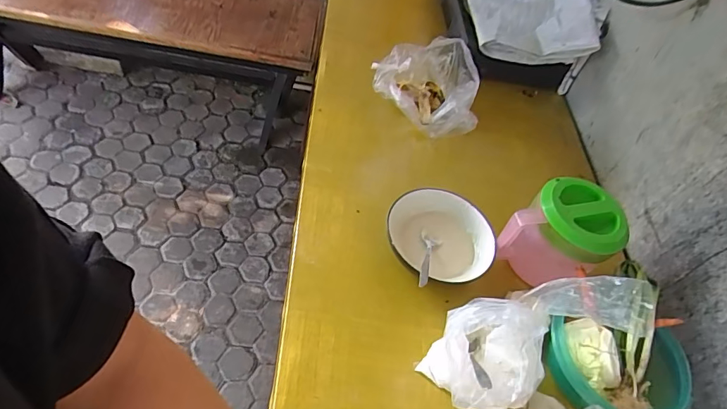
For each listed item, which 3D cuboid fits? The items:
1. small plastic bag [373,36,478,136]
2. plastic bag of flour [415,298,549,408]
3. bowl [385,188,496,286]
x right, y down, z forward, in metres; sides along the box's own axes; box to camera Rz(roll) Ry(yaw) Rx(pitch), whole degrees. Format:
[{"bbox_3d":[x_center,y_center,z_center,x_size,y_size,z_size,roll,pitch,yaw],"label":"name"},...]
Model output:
[{"bbox_3d":[0.134,-0.241,0.949,0.223,0.135,0.144,26,50,7],"label":"small plastic bag"},{"bbox_3d":[0.151,0.200,0.594,0.133,0.142,0.122,-11,55,-22],"label":"plastic bag of flour"},{"bbox_3d":[0.124,0.051,0.741,0.162,0.048,0.170,7,51,-8],"label":"bowl"}]

